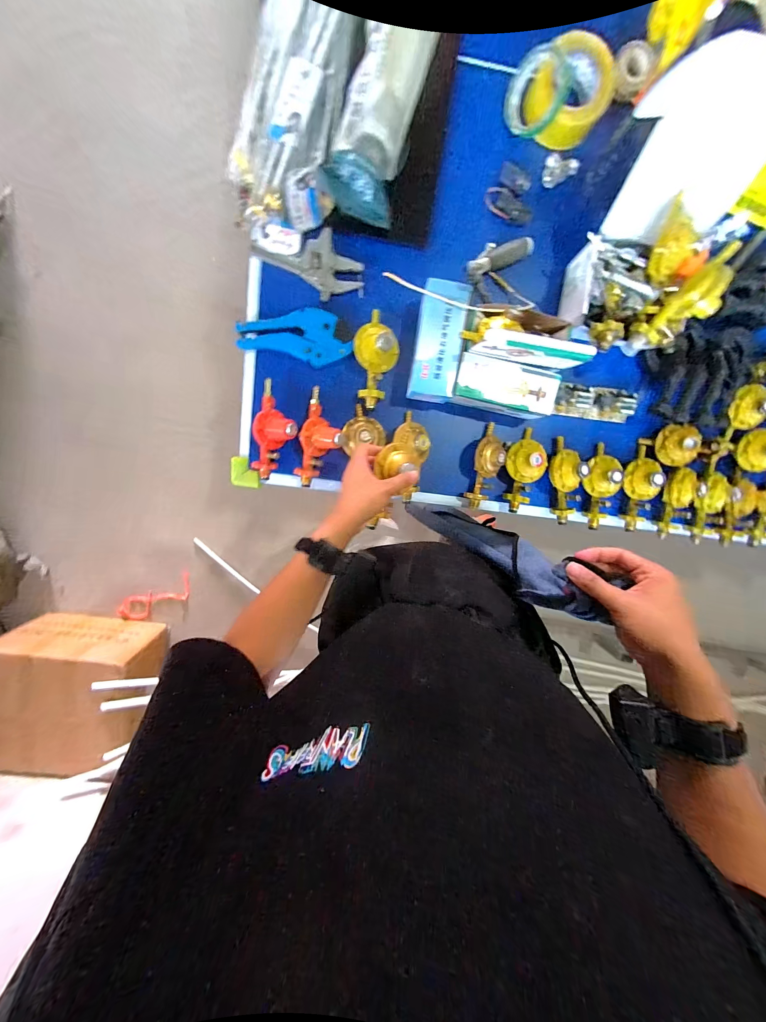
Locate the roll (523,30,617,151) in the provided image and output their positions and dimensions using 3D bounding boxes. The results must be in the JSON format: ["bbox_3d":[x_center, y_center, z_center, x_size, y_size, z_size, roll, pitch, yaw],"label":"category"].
[{"bbox_3d":[0.314,-0.697,0.542,0.121,0.047,0.125,0,99,-3],"label":"roll"}]

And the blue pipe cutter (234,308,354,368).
[{"bbox_3d":[-0.157,-0.323,0.596,0.198,0.017,0.091,8,98,-4],"label":"blue pipe cutter"}]

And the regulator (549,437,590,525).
[{"bbox_3d":[0.370,-0.058,0.645,0.070,0.053,0.173,-12,99,-1],"label":"regulator"}]

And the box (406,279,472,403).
[{"bbox_3d":[0.096,-0.297,0.580,0.079,0.051,0.194,6,99,-4],"label":"box"}]

